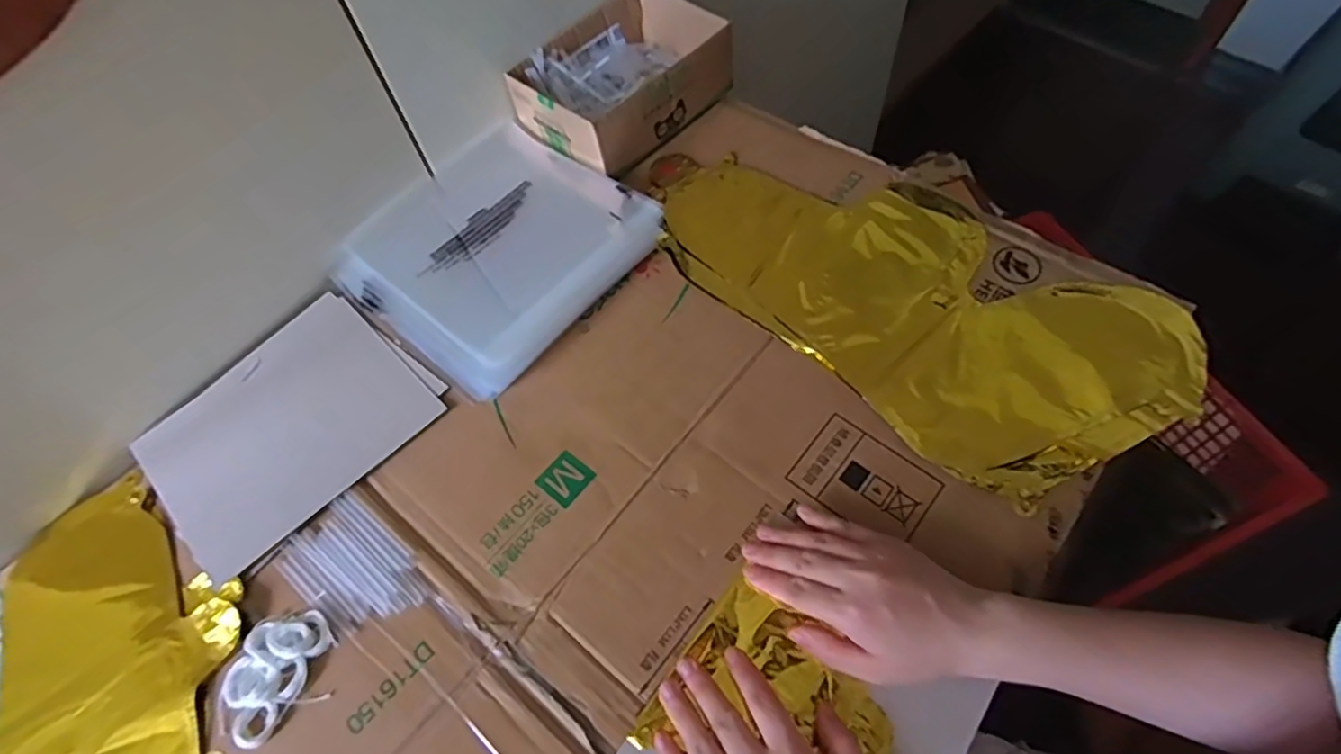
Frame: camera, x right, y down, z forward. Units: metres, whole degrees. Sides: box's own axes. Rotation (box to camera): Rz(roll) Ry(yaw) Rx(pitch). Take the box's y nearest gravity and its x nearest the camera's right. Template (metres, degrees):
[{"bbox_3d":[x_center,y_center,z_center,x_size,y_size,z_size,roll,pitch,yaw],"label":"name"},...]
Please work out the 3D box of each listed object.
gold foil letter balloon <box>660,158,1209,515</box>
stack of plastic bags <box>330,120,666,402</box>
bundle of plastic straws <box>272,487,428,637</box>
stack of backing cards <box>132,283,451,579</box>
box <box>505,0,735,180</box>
[{"bbox_3d":[0.190,-0.073,0.539,0.407,0.008,0.217,37,70,22],"label":"gold foil letter balloon"},{"bbox_3d":[-0.152,-0.116,0.584,0.213,0.018,0.225,34,69,21],"label":"stack of plastic bags"},{"bbox_3d":[-0.217,0.131,0.457,0.102,0.004,0.066,33,68,20],"label":"bundle of plastic straws"},{"bbox_3d":[-0.296,0.037,0.517,0.164,0.006,0.199,35,69,21],"label":"stack of backing cards"},{"bbox_3d":[-0.047,-0.293,0.652,0.141,0.061,0.192,39,70,22],"label":"box"}]

